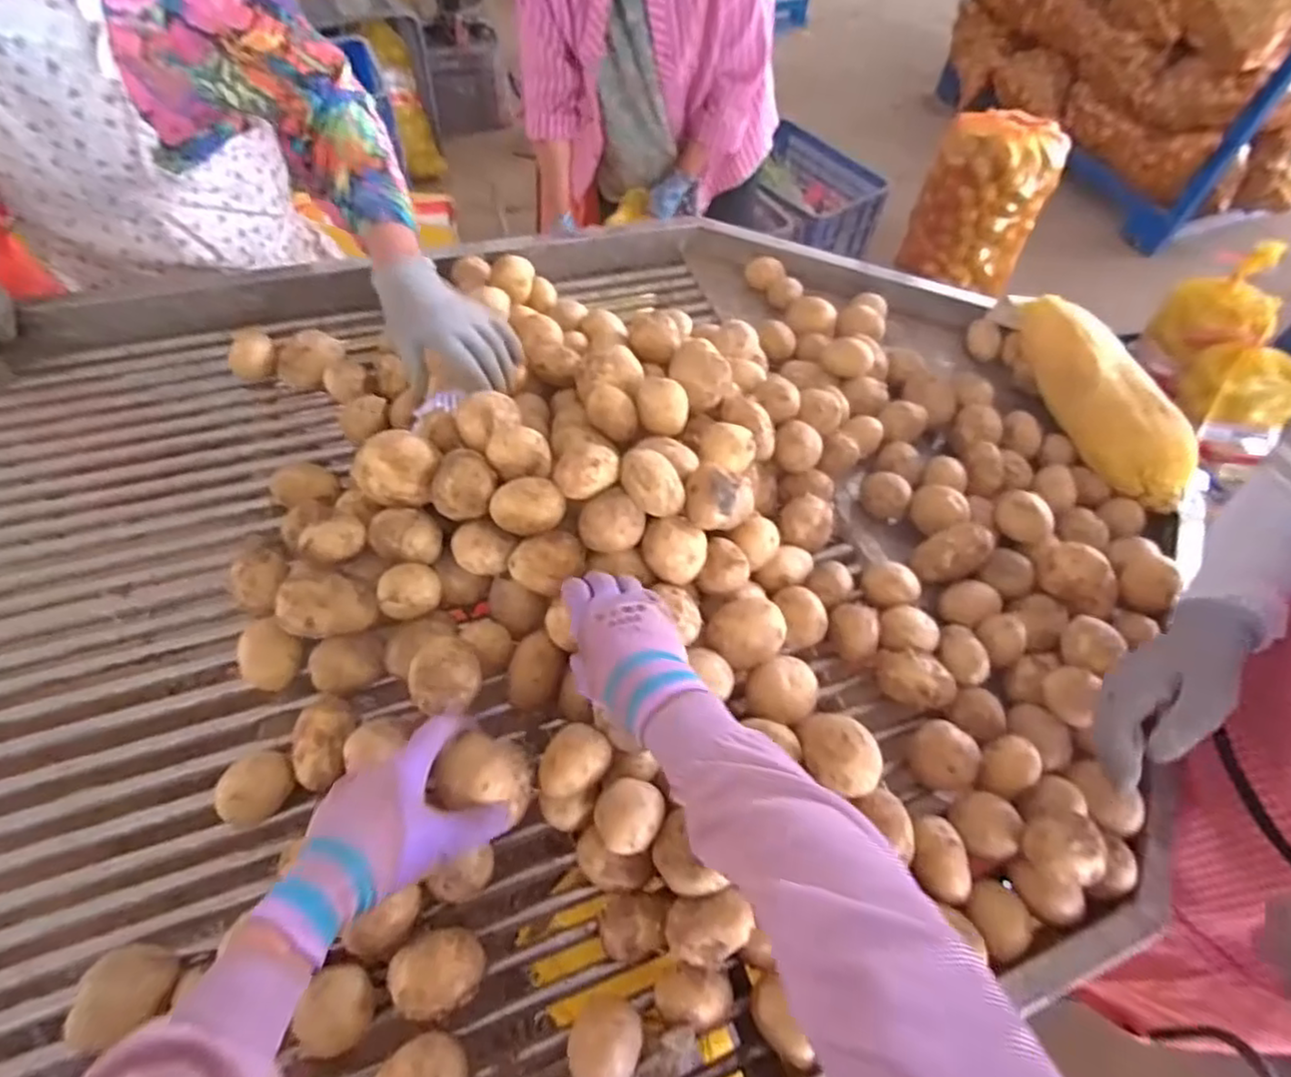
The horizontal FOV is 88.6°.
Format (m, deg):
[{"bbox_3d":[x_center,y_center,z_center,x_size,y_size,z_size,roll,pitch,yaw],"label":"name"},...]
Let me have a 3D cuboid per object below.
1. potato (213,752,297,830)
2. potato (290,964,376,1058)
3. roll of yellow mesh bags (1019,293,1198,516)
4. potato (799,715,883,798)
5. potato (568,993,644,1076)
[{"bbox_3d":[-0.317,0.208,0.547,0.058,0.048,0.046,-21,62,-16],"label":"potato"},{"bbox_3d":[-0.216,0.334,0.469,0.041,0.041,0.052,0,58,-4],"label":"potato"},{"bbox_3d":[0.583,-0.178,0.828,0.098,0.076,0.292,-11,60,-10],"label":"roll of yellow mesh bags"},{"bbox_3d":[0.163,0.183,0.559,0.068,0.050,0.049,40,64,19],"label":"potato"},{"bbox_3d":[-0.028,0.357,0.470,0.047,0.042,0.055,25,60,12],"label":"potato"}]

